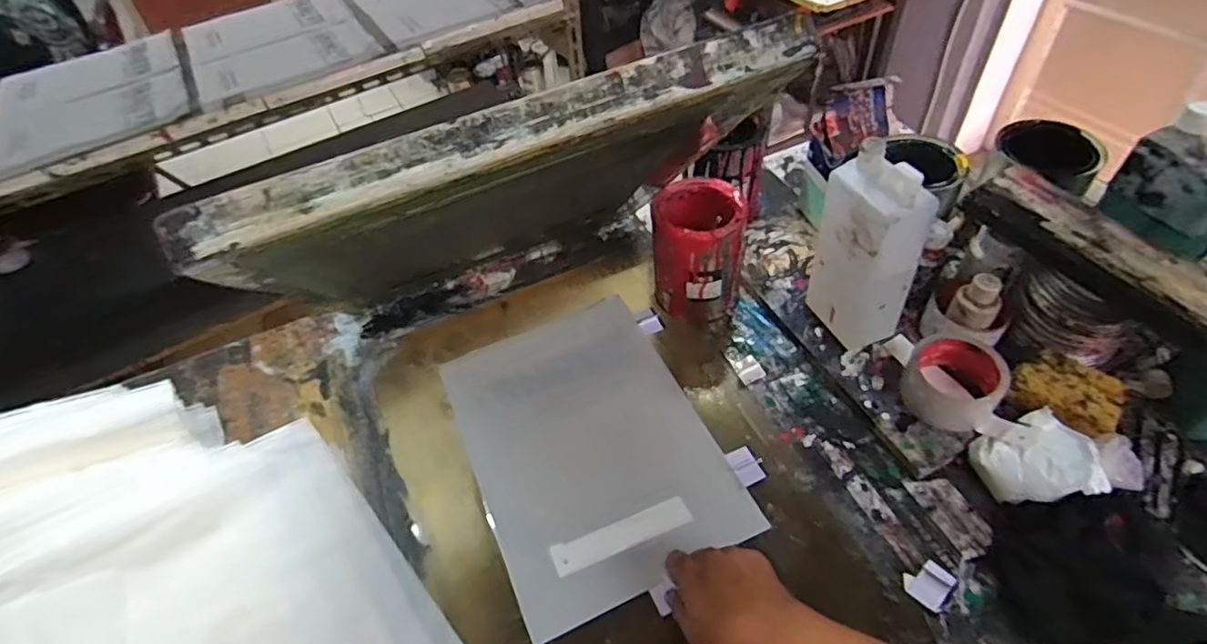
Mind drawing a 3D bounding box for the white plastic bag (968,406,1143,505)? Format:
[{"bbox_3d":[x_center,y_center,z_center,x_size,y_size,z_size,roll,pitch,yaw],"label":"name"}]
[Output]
[{"bbox_3d":[0.427,0.130,0.589,0.112,0.050,0.093,-14,49,-7],"label":"white plastic bag"}]

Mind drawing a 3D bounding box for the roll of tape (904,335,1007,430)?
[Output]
[{"bbox_3d":[0.368,0.058,0.653,0.088,0.070,0.097,-36,55,-23],"label":"roll of tape"}]

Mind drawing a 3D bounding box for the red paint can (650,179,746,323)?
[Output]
[{"bbox_3d":[0.113,-0.089,0.763,0.108,0.145,0.109,-3,49,4],"label":"red paint can"}]

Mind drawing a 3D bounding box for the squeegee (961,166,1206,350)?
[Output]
[{"bbox_3d":[0.483,-0.070,0.609,0.067,0.043,0.248,-29,53,-18],"label":"squeegee"}]

